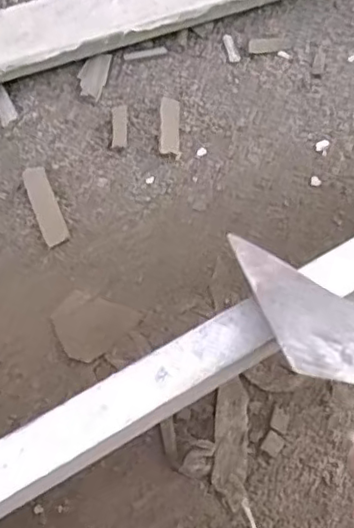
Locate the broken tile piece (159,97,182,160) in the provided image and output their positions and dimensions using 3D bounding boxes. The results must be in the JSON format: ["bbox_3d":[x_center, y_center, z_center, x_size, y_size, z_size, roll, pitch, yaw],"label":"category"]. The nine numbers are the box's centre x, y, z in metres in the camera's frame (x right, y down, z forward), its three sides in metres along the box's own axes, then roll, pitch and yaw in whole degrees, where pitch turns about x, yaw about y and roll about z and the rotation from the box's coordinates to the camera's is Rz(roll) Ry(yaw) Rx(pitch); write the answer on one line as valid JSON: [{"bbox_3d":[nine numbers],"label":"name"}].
[{"bbox_3d":[-0.010,-0.185,0.844,0.029,0.004,0.087,4,71,-19],"label":"broken tile piece"}]

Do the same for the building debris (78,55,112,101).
[{"bbox_3d":[-0.114,-0.258,0.857,0.036,0.004,0.066,12,77,-5],"label":"building debris"}]

